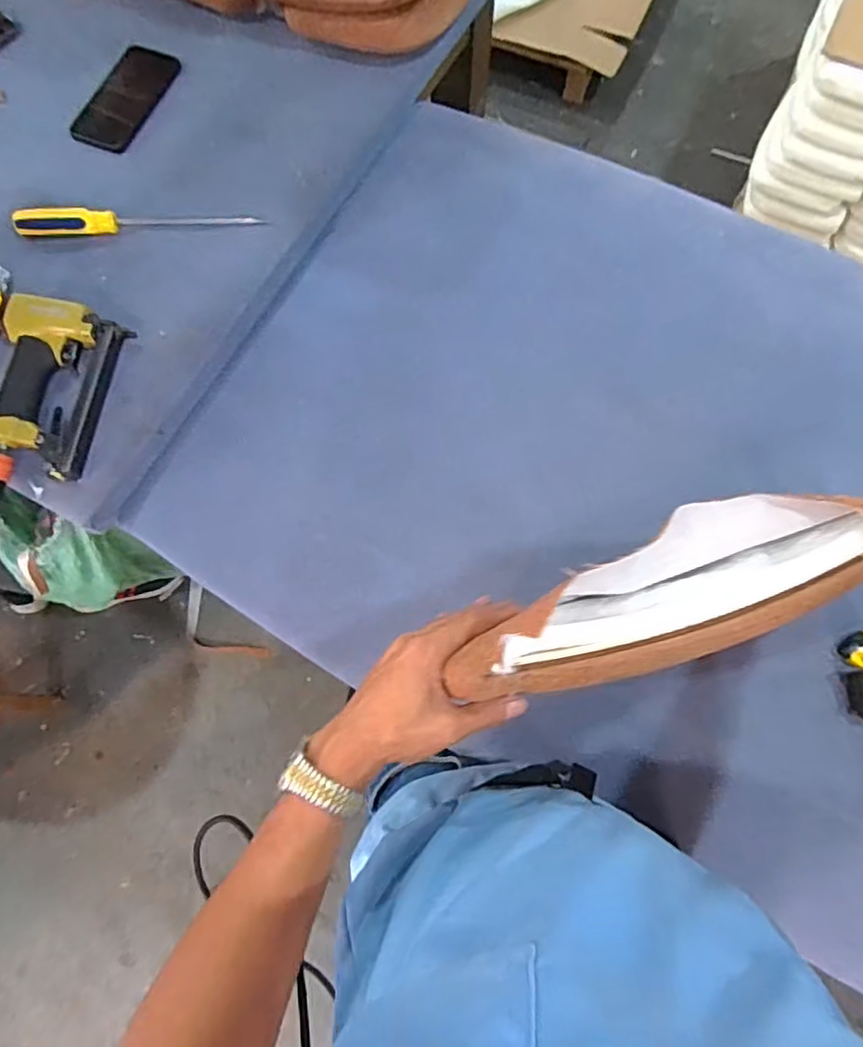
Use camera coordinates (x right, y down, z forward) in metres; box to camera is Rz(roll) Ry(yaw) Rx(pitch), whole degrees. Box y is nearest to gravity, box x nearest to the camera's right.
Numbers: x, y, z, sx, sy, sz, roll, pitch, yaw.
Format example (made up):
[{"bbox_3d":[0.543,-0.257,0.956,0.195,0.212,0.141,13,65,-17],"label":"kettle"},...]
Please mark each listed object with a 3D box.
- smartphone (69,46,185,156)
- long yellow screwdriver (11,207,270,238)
[{"bbox_3d":[-0.398,-0.557,0.784,0.089,0.005,0.174,18,75,6],"label":"smartphone"},{"bbox_3d":[-0.346,-0.363,0.709,0.272,0.037,0.028,-6,74,-1],"label":"long yellow screwdriver"}]

